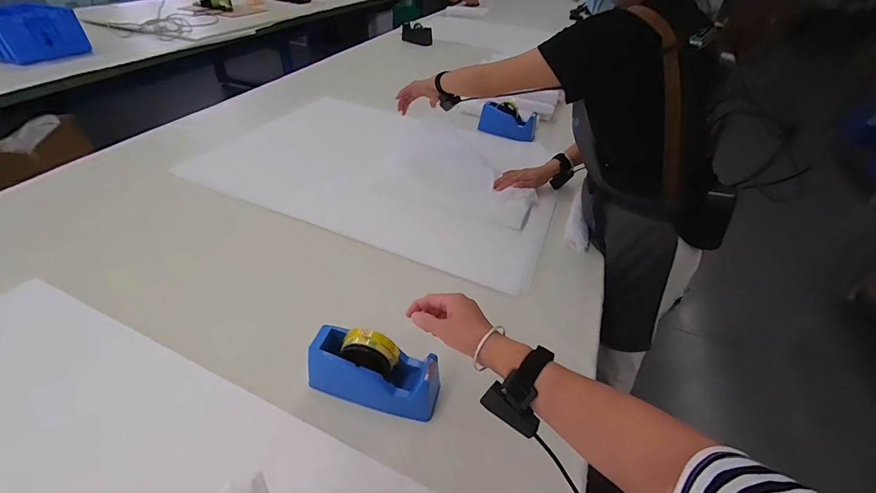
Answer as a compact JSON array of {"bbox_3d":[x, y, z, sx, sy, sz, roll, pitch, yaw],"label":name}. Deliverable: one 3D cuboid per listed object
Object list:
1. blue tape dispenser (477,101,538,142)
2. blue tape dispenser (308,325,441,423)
[{"bbox_3d":[0.251,-0.453,1.342,0.203,0.091,0.069,19,43,17],"label":"blue tape dispenser"},{"bbox_3d":[-0.097,0.184,0.569,0.198,0.112,0.078,10,41,7],"label":"blue tape dispenser"}]

